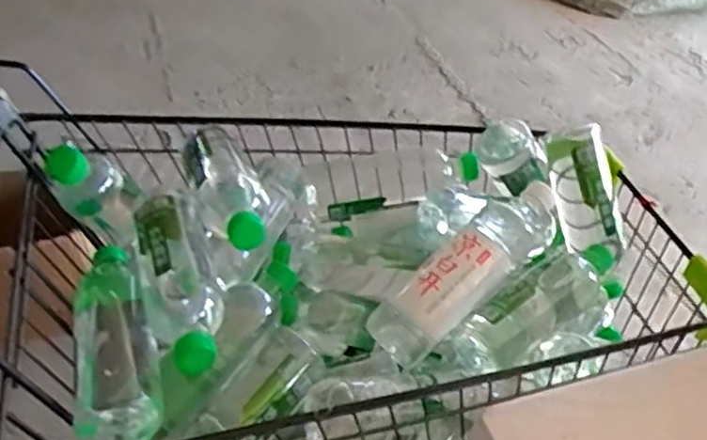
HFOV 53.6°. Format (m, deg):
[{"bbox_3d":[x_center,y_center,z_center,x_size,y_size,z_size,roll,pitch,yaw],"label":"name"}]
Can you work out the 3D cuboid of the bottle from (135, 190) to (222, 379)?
[{"bbox_3d":[-0.155,0.057,0.619,0.065,0.072,0.187,-15,43,-16],"label":"bottle"}]

